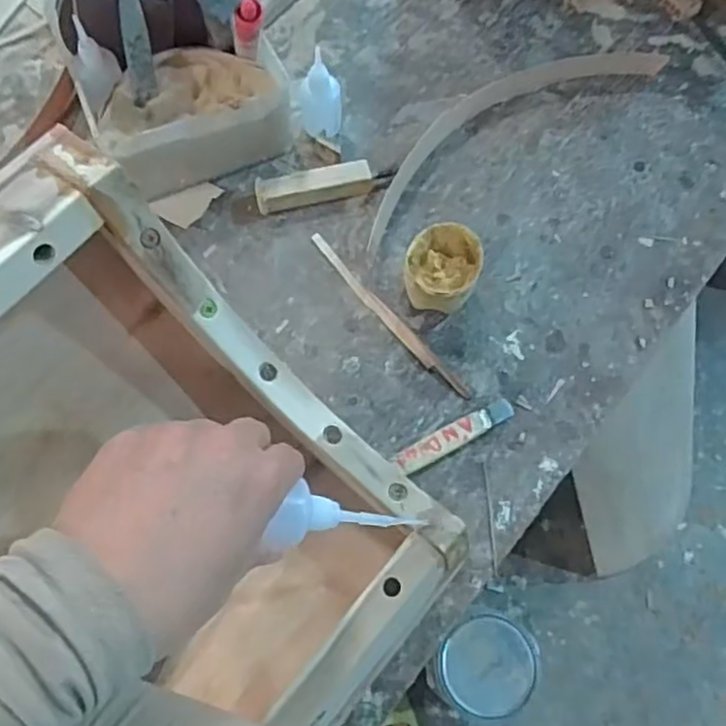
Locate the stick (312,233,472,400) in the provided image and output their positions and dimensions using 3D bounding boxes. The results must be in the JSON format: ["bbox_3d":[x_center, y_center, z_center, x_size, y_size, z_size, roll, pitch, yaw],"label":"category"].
[{"bbox_3d":[0.018,-0.039,0.538,0.013,0.005,0.181,-38,74,-16],"label":"stick"}]

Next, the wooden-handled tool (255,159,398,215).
[{"bbox_3d":[-0.030,-0.147,0.569,0.116,0.023,0.026,-12,69,-7],"label":"wooden-handled tool"}]

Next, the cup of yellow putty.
[{"bbox_3d":[0.059,-0.068,0.524,0.055,0.050,0.060,1,68,-2],"label":"cup of yellow putty"}]

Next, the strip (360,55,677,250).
[{"bbox_3d":[0.118,-0.215,0.595,0.321,0.021,0.080,-32,73,-14],"label":"strip"}]

